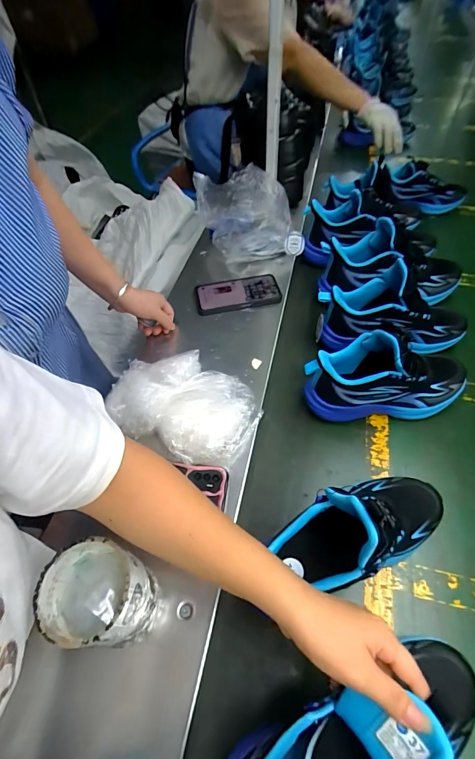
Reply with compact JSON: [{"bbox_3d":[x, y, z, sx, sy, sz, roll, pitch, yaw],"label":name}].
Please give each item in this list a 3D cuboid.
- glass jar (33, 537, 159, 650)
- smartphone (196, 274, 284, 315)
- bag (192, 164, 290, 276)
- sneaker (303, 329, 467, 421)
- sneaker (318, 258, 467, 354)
[{"bbox_3d":[-0.130,0.208,0.341,0.083,0.101,0.077,-2,53,3],"label":"glass jar"},{"bbox_3d":[0.001,-0.164,0.688,0.161,0.016,0.078,-9,54,-7],"label":"smartphone"},{"bbox_3d":[0.022,-0.349,0.741,0.160,0.119,0.188,-20,56,-14],"label":"bag"},{"bbox_3d":[0.225,-0.005,0.523,0.250,0.125,0.086,-2,53,-2],"label":"sneaker"},{"bbox_3d":[0.263,-0.117,0.598,0.254,0.134,0.082,0,53,0],"label":"sneaker"}]

